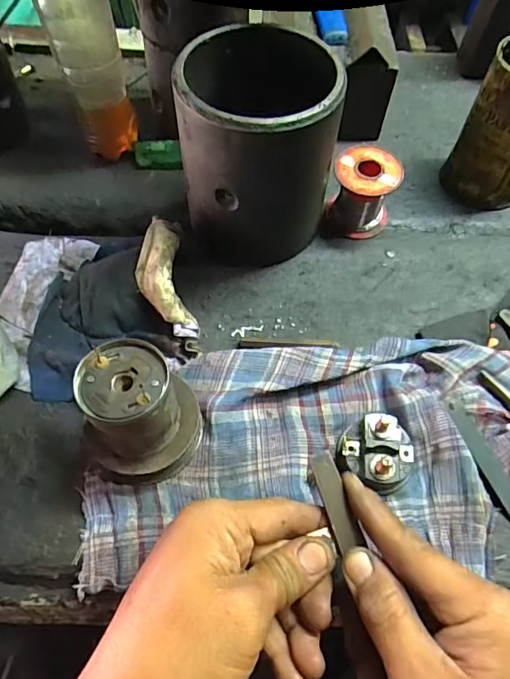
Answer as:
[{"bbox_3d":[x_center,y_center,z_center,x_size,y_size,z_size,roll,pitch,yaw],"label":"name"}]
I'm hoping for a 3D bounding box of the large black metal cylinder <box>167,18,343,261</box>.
[{"bbox_3d":[-0.001,-0.136,0.362,0.101,0.135,0.107,1,57,-2],"label":"large black metal cylinder"}]

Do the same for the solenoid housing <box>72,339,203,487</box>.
[{"bbox_3d":[-0.067,0.044,0.284,0.061,0.067,0.062,4,57,0],"label":"solenoid housing"}]

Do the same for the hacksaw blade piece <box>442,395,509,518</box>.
[{"bbox_3d":[0.147,0.076,0.305,0.015,0.004,0.087,-20,67,-2],"label":"hacksaw blade piece"}]

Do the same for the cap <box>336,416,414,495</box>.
[{"bbox_3d":[0.077,0.069,0.296,0.047,0.026,0.040,30,61,16],"label":"cap"}]

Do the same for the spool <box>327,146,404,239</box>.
[{"bbox_3d":[0.089,-0.120,0.399,0.051,0.057,0.051,1,57,-2],"label":"spool"}]

